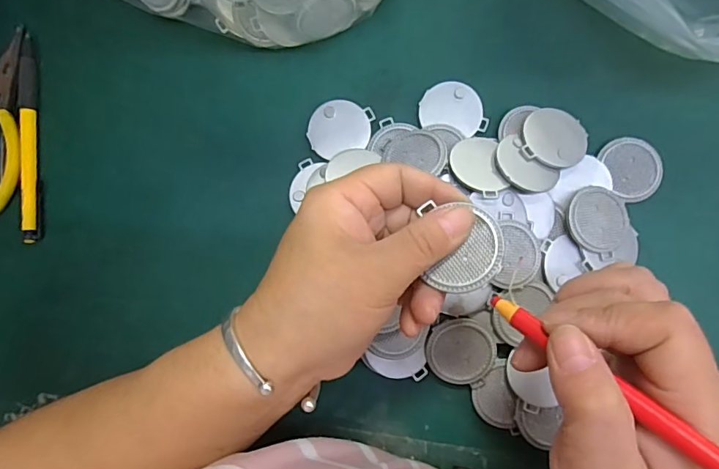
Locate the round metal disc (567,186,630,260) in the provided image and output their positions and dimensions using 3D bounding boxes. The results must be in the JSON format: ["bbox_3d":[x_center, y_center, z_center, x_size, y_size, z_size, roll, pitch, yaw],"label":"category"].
[{"bbox_3d":[0.146,-0.009,0.297,0.039,0.008,0.040,2,83,-13],"label":"round metal disc"}]

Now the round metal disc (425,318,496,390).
[{"bbox_3d":[0.061,0.070,0.290,0.039,0.004,0.042,2,105,7],"label":"round metal disc"}]

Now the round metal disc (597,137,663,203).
[{"bbox_3d":[0.173,-0.042,0.305,0.036,0.006,0.040,-17,85,1],"label":"round metal disc"}]

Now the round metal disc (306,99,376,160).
[{"bbox_3d":[-0.013,-0.068,0.315,0.039,0.004,0.039,0,85,3],"label":"round metal disc"}]

